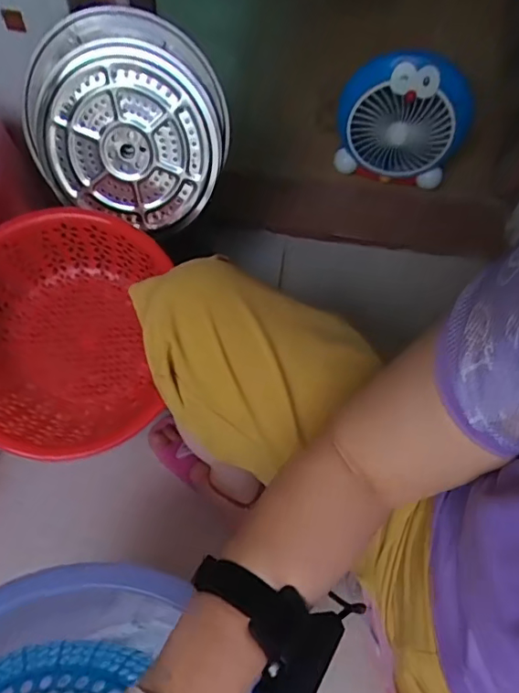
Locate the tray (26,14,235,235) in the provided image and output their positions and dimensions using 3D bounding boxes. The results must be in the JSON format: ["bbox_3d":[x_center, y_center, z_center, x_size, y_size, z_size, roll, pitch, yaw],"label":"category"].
[{"bbox_3d":[-0.177,-0.306,0.723,0.261,0.258,0.049,22,24,-9],"label":"tray"}]

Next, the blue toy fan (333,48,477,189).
[{"bbox_3d":[0.267,-0.424,0.967,0.227,0.263,0.087,22,62,10],"label":"blue toy fan"}]

